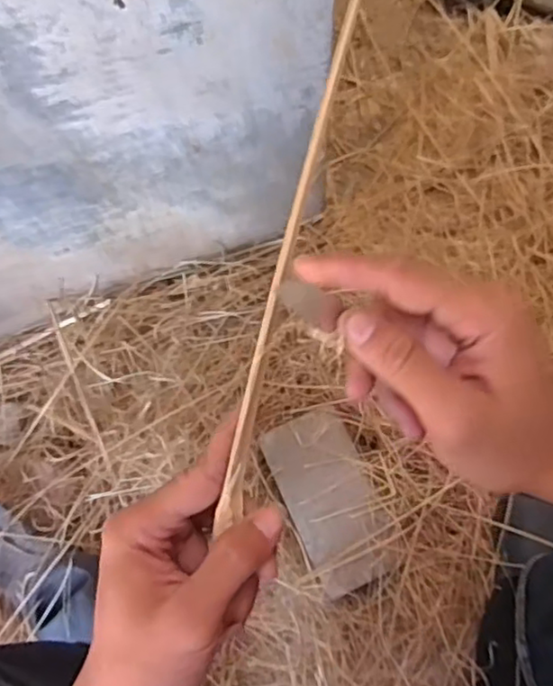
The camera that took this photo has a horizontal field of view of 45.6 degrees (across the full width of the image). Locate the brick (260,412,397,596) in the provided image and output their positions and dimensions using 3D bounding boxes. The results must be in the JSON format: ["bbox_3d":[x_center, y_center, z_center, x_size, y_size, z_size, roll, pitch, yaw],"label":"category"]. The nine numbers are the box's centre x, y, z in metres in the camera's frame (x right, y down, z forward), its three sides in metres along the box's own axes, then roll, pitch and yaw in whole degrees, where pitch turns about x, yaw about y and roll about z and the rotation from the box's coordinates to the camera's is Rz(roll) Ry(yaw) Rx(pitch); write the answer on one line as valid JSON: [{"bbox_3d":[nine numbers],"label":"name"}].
[{"bbox_3d":[0.065,0.189,0.795,0.101,0.058,0.205,-23,73,-5],"label":"brick"}]

